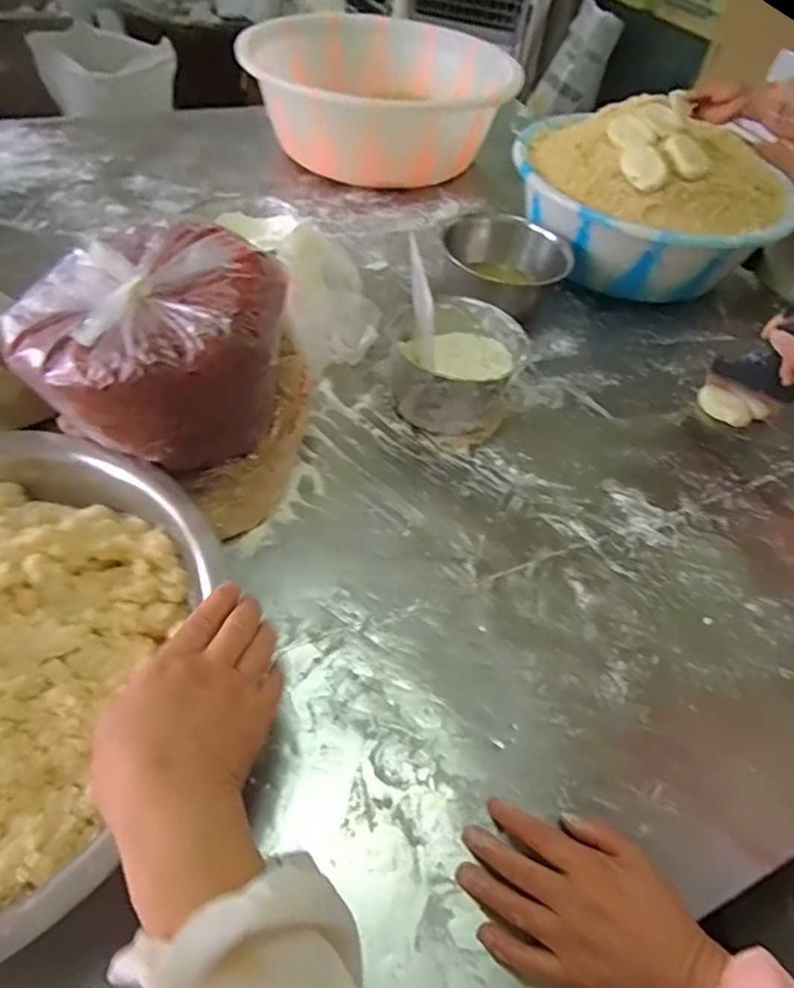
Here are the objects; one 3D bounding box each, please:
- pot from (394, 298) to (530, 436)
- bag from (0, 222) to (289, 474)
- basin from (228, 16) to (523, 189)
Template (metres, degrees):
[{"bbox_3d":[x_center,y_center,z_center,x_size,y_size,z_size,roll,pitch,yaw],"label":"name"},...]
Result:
[{"bbox_3d":[0.071,-0.146,0.676,0.127,0.105,0.148,22,52,10],"label":"pot"},{"bbox_3d":[-0.198,-0.131,0.498,0.186,0.126,0.188,13,51,4],"label":"bag"},{"bbox_3d":[-0.033,-0.712,1.052,0.436,0.152,0.429,0,50,-4],"label":"basin"}]

